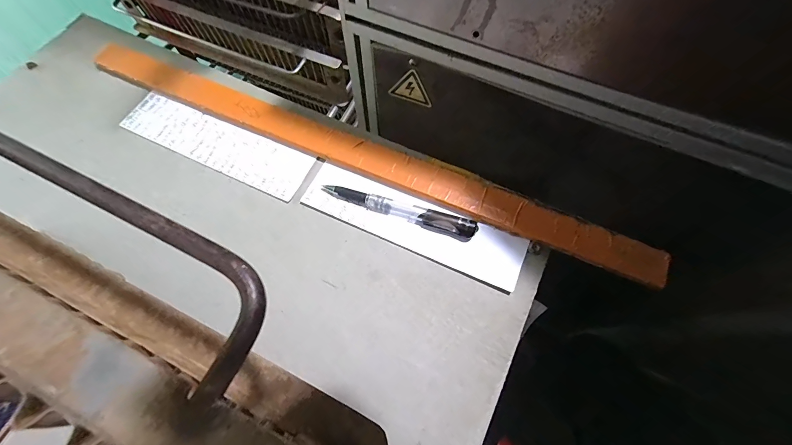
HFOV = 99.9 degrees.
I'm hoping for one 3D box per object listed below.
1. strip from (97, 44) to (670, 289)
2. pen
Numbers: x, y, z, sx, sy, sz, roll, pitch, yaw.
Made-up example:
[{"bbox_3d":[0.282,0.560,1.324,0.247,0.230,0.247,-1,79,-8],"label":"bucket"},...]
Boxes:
[{"bbox_3d":[-0.043,-0.074,0.329,0.582,0.010,0.042,23,70,7],"label":"strip"},{"bbox_3d":[0.002,-0.012,0.307,0.144,0.008,0.017,18,69,5],"label":"pen"}]

